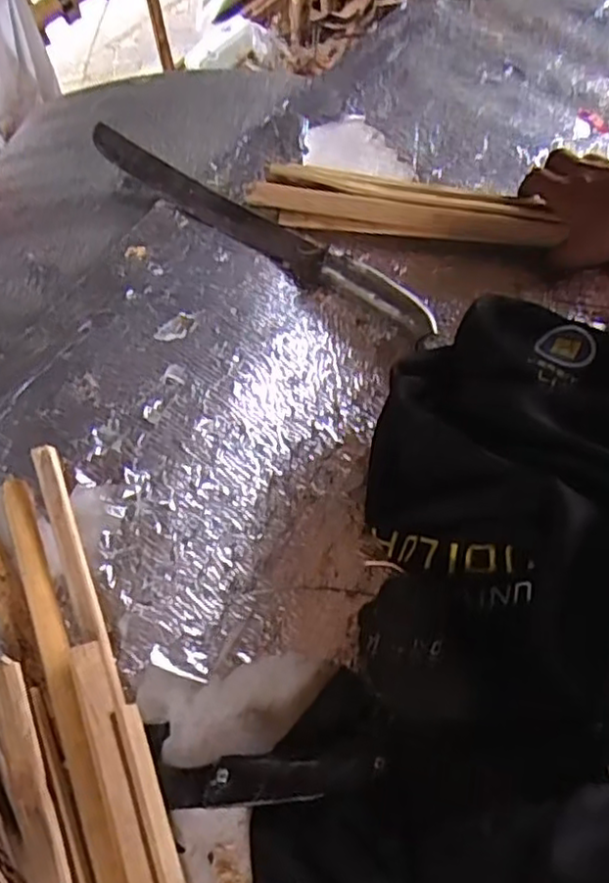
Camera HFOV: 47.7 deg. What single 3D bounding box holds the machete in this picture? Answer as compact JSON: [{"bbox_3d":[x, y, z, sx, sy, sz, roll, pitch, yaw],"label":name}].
[{"bbox_3d":[-0.054,-0.203,0.634,0.394,0.016,0.045,33,66,16],"label":"machete"}]

